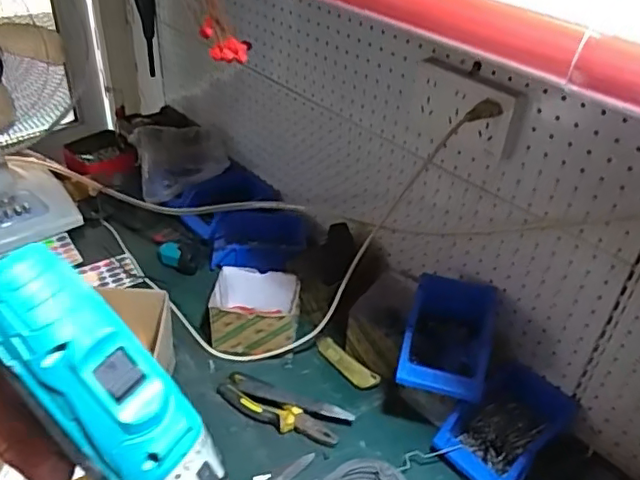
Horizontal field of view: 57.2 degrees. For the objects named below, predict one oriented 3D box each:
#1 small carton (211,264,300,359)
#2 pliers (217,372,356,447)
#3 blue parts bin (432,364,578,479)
[{"bbox_3d":[-0.107,0.124,0.978,0.145,0.111,0.096,7,37,0],"label":"small carton"},{"bbox_3d":[-0.058,0.250,0.876,0.200,0.026,0.059,17,38,13],"label":"pliers"},{"bbox_3d":[0.259,0.267,0.831,0.182,0.077,0.117,-27,48,-37],"label":"blue parts bin"}]

